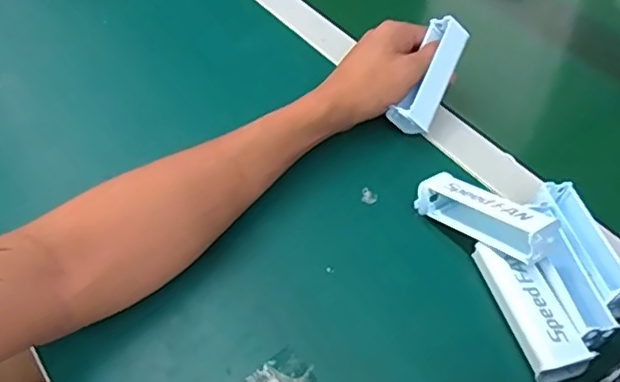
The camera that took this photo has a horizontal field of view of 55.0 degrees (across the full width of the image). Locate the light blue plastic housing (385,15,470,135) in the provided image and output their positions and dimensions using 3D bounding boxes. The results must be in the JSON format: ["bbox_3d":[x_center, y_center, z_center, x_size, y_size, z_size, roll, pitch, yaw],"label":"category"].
[{"bbox_3d":[0.104,-0.102,0.521,0.028,0.033,0.102,8,68,54],"label":"light blue plastic housing"}]

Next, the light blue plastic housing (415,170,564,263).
[{"bbox_3d":[0.124,0.018,0.426,0.030,0.029,0.100,-36,38,-23],"label":"light blue plastic housing"}]

